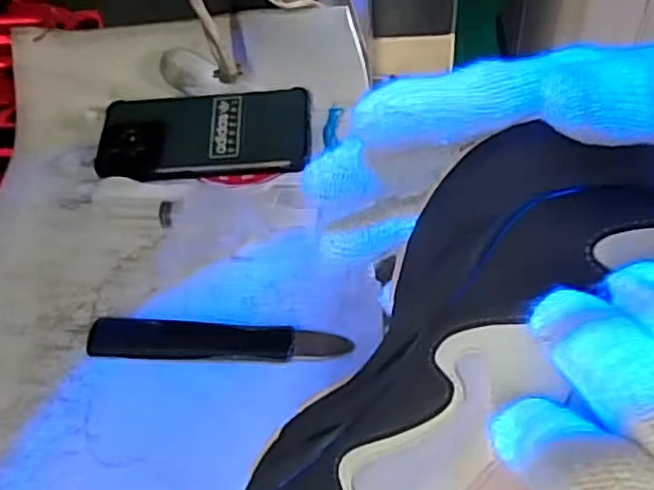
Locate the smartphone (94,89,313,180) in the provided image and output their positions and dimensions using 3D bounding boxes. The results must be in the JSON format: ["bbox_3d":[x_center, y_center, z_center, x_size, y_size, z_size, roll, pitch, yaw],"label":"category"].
[{"bbox_3d":[-0.098,-0.088,0.551,0.165,0.020,0.085,-5,52,1],"label":"smartphone"}]

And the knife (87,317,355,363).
[{"bbox_3d":[-0.070,0.063,0.447,0.167,0.014,0.026,1,52,6],"label":"knife"}]

